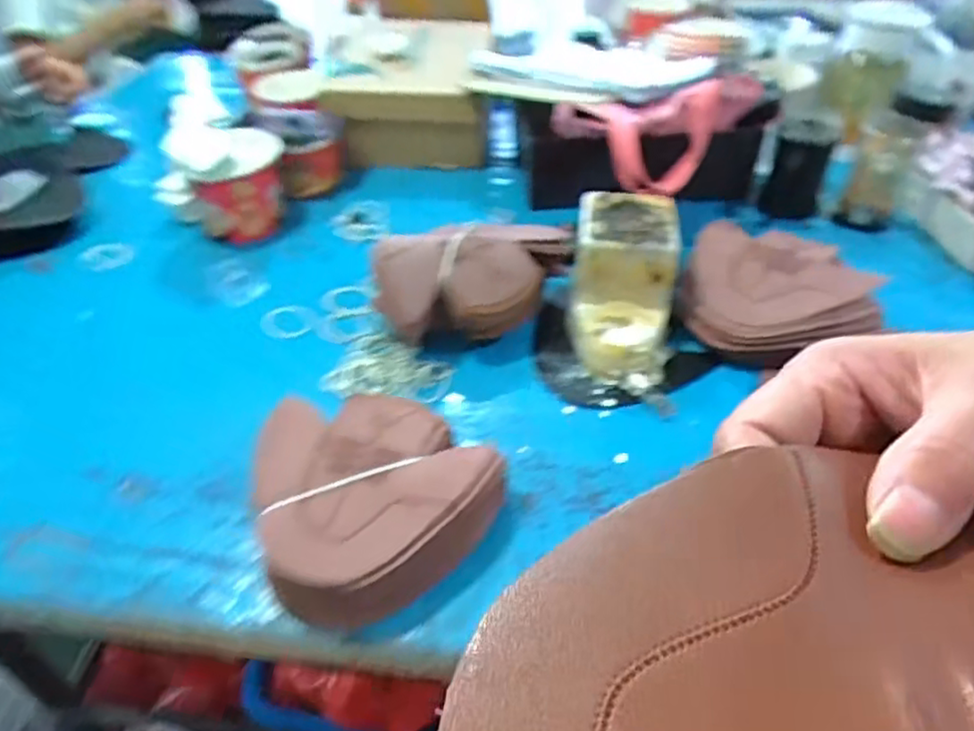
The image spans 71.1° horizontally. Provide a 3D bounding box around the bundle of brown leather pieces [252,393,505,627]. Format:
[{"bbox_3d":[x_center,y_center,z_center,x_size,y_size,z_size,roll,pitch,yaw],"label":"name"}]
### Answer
[{"bbox_3d":[-0.110,0.113,0.574,0.202,0.055,0.189,-1,44,1],"label":"bundle of brown leather pieces"}]

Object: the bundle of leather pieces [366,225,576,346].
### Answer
[{"bbox_3d":[-0.012,-0.095,0.754,0.209,0.101,0.112,-1,44,1],"label":"bundle of leather pieces"}]

